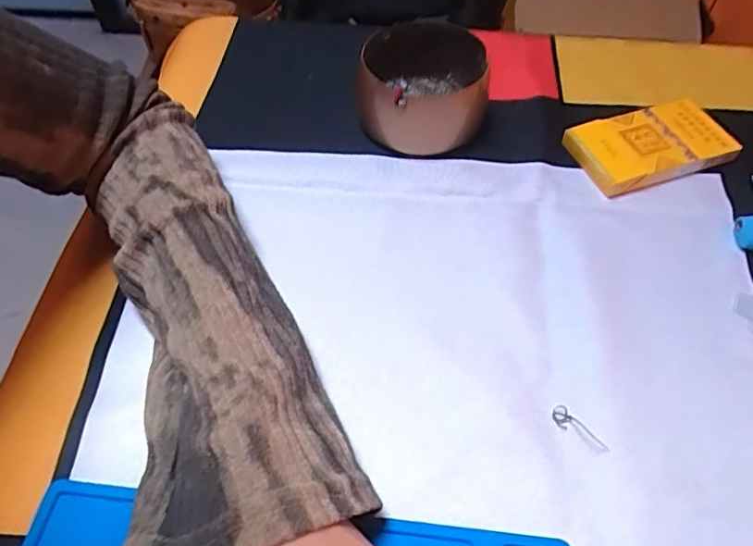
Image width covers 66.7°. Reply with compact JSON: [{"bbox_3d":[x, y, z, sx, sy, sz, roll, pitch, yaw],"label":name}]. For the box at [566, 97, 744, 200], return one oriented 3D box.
[{"bbox_3d":[0.182,-0.085,0.381,0.096,0.017,0.059,-20,56,-15],"label":"box"}]

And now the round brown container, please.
[{"bbox_3d":[0.032,-0.127,0.391,0.085,0.049,0.099,3,54,2],"label":"round brown container"}]

